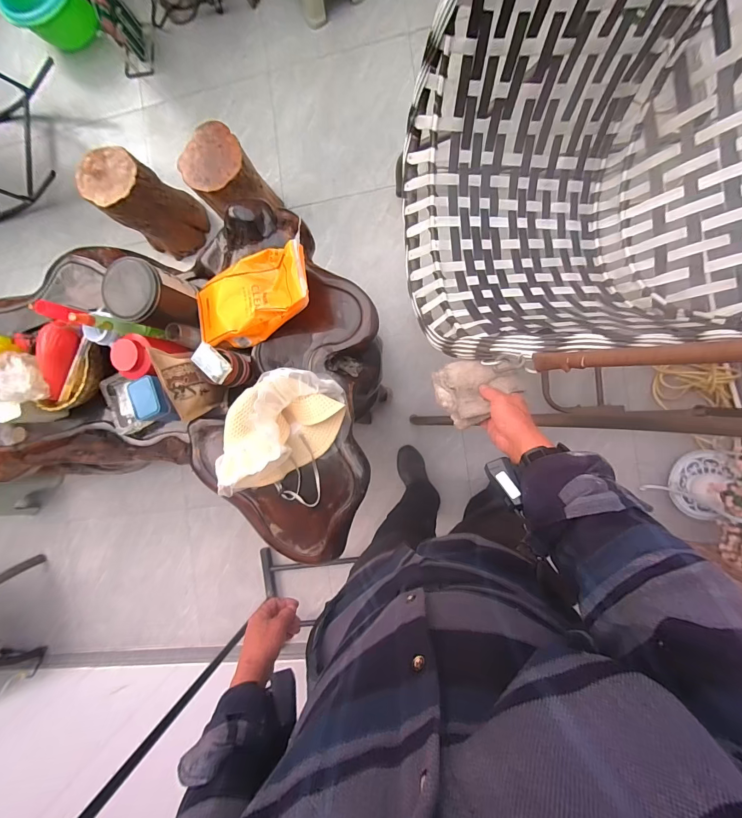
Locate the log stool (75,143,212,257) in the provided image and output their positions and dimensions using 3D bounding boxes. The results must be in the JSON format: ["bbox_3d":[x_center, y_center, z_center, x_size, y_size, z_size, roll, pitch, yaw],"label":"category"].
[{"bbox_3d":[-0.857,-0.785,1.354,0.260,0.380,0.233,24,94,7],"label":"log stool"}]

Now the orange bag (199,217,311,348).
[{"bbox_3d":[-0.262,-0.241,0.739,0.320,0.090,0.173,-23,83,17],"label":"orange bag"}]

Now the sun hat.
[{"bbox_3d":[-0.182,0.056,0.699,0.220,0.124,0.283,26,94,6],"label":"sun hat"}]

